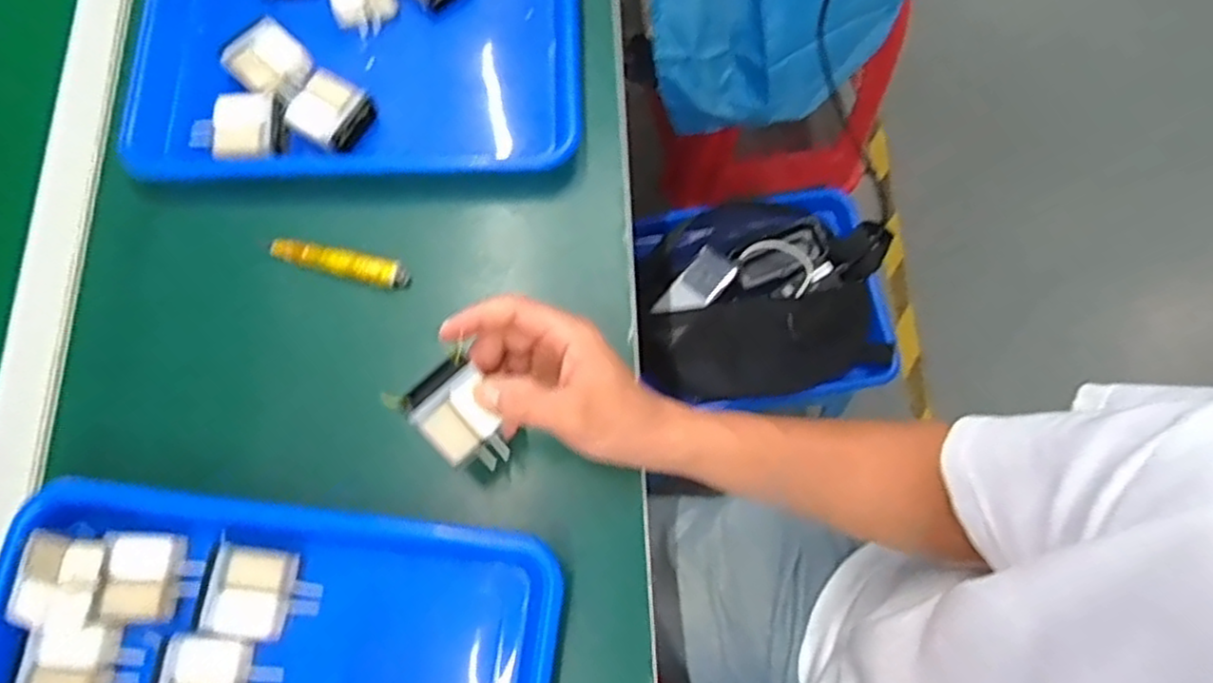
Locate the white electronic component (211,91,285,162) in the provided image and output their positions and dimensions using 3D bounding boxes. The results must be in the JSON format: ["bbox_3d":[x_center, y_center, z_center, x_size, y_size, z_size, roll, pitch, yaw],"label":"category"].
[{"bbox_3d":[-0.264,-0.158,0.524,0.050,0.013,0.047,-10,87,-10],"label":"white electronic component"}]

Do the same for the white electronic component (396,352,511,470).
[{"bbox_3d":[-0.084,0.045,0.420,0.067,0.026,0.046,45,77,-17],"label":"white electronic component"}]

